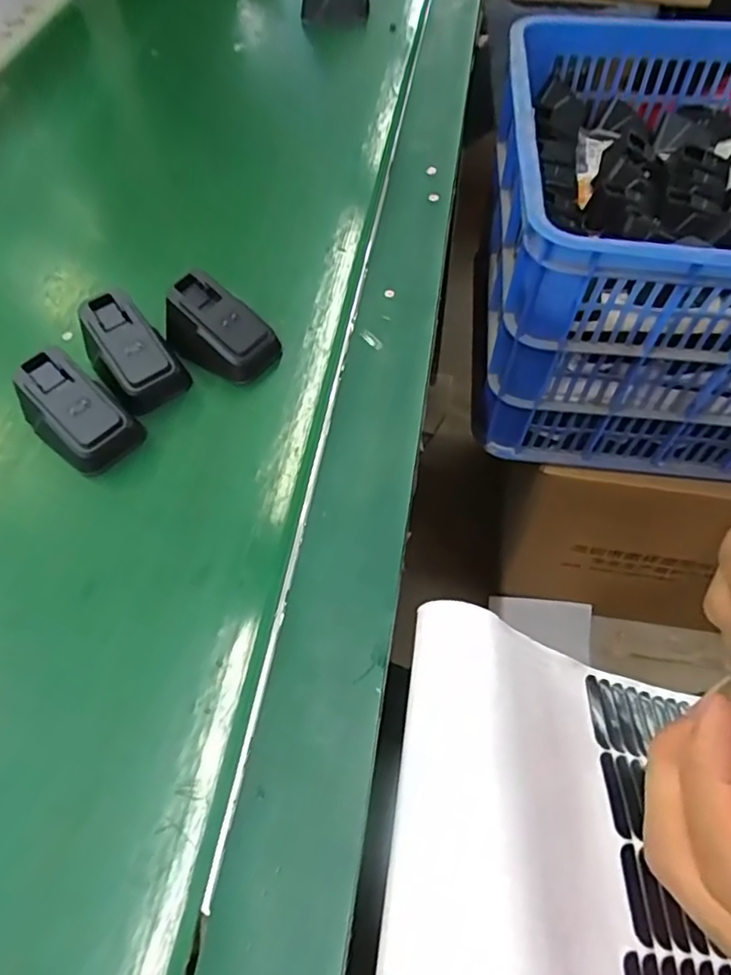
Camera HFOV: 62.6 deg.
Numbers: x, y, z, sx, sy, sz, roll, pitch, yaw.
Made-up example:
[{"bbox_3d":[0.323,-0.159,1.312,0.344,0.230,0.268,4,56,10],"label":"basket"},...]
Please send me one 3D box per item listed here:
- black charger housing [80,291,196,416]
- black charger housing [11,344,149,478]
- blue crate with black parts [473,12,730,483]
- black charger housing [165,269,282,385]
[{"bbox_3d":[-0.137,-0.082,0.357,0.046,0.042,0.063,-35,63,-18],"label":"black charger housing"},{"bbox_3d":[-0.159,-0.044,0.333,0.061,0.038,0.047,30,64,19],"label":"black charger housing"},{"bbox_3d":[0.438,-0.269,0.679,0.579,0.295,0.428,6,59,6],"label":"blue crate with black parts"},{"bbox_3d":[-0.086,-0.096,0.363,0.061,0.038,0.046,25,62,16],"label":"black charger housing"}]

